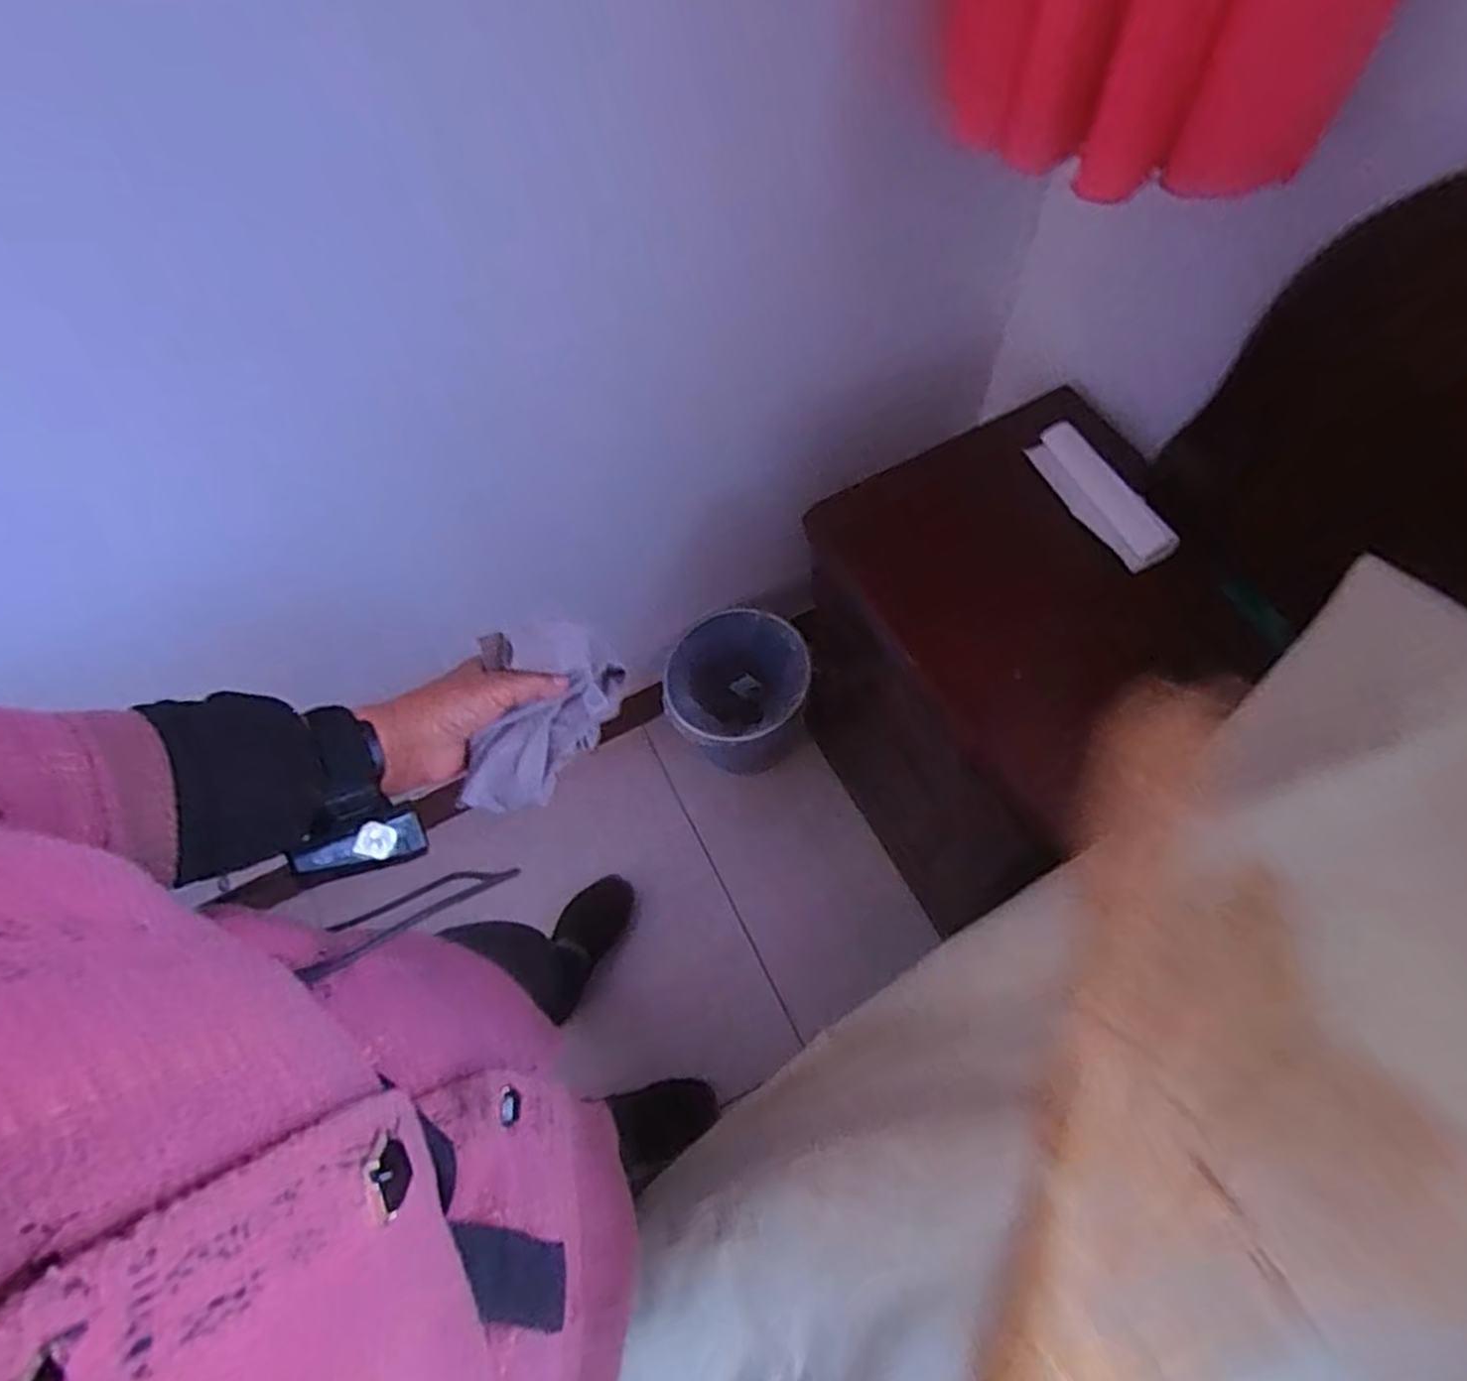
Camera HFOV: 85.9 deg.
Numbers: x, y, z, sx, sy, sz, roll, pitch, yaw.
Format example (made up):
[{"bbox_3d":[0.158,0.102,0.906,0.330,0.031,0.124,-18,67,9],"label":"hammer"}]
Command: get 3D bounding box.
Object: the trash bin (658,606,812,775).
[{"bbox_3d":[0.016,0.032,1.258,0.215,0.276,0.187,-23,64,-8],"label":"trash bin"}]

